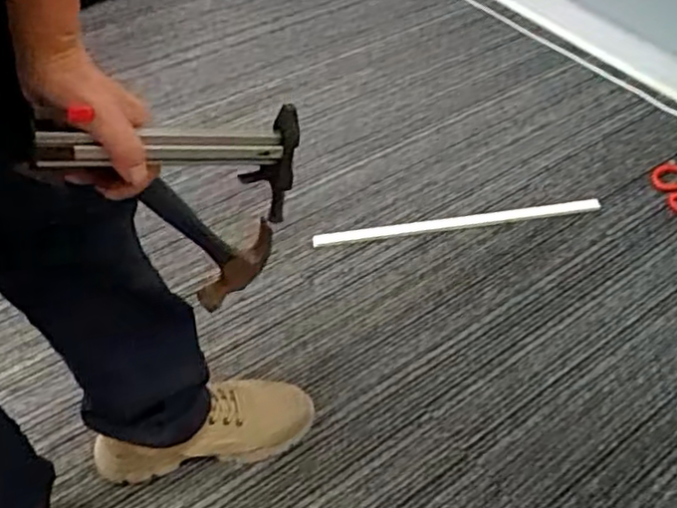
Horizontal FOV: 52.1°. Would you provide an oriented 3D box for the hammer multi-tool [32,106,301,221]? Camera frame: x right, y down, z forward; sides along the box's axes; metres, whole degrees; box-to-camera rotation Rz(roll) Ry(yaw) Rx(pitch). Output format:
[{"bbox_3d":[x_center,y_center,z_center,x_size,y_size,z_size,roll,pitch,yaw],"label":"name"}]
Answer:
[{"bbox_3d":[-0.129,-0.077,0.550,0.203,0.095,0.044,-1,43,-32],"label":"hammer multi-tool"}]

